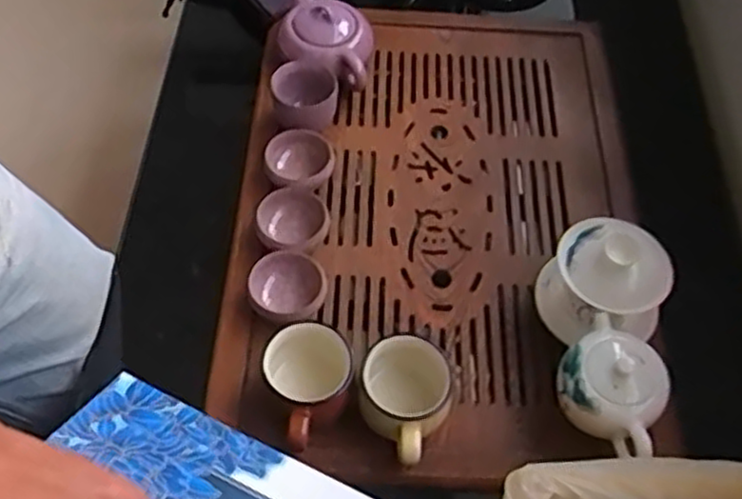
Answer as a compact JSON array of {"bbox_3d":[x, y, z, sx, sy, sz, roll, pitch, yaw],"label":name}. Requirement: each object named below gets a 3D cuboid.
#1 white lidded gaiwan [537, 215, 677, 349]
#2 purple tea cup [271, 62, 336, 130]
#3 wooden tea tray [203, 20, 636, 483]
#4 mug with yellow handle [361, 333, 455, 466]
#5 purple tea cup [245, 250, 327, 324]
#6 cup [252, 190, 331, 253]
[{"bbox_3d":[0.195,0.030,0.619,0.102,0.083,0.092,23,57,16],"label":"white lidded gaiwan"},{"bbox_3d":[-0.066,-0.146,0.733,0.059,0.058,0.061,0,53,0],"label":"purple tea cup"},{"bbox_3d":[0.071,-0.056,0.701,0.383,0.068,0.538,2,54,2],"label":"wooden tea tray"},{"bbox_3d":[0.026,0.116,0.575,0.070,0.061,0.095,10,54,8],"label":"mug with yellow handle"},{"bbox_3d":[-0.072,0.036,0.635,0.064,0.033,0.065,0,53,0],"label":"purple tea cup"},{"bbox_3d":[-0.072,-0.020,0.673,0.065,0.032,0.072,-8,54,-6],"label":"cup"}]

